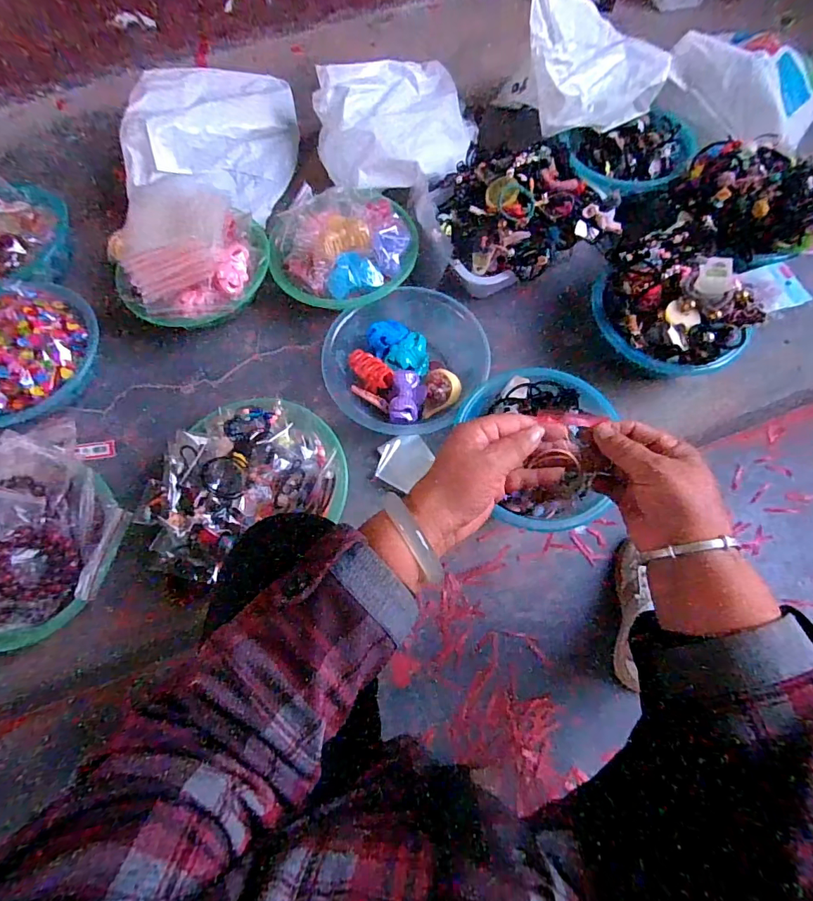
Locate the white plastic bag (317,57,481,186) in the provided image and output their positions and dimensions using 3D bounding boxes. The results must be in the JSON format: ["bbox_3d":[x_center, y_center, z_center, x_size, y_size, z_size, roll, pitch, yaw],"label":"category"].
[{"bbox_3d":[-0.016,-0.569,0.783,0.281,0.088,0.276,-11,70,-2],"label":"white plastic bag"}]

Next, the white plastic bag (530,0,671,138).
[{"bbox_3d":[0.324,-0.668,0.757,0.216,0.129,0.203,-20,70,-5],"label":"white plastic bag"}]

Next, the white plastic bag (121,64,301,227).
[{"bbox_3d":[-0.346,-0.571,0.814,0.266,0.153,0.344,-7,69,0],"label":"white plastic bag"}]

